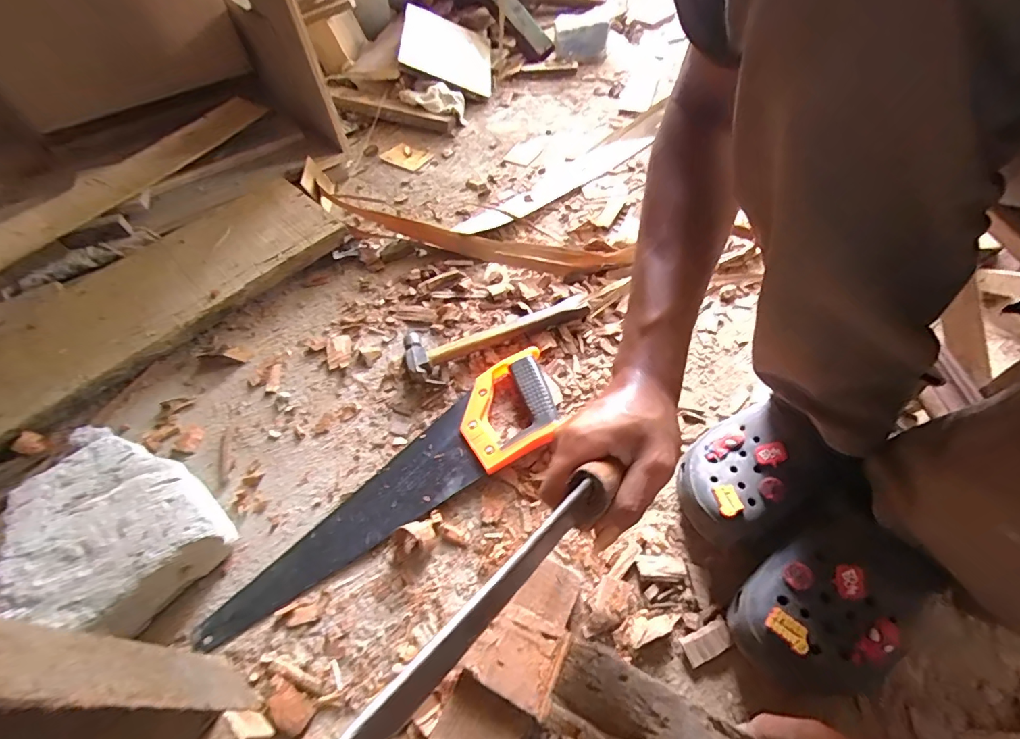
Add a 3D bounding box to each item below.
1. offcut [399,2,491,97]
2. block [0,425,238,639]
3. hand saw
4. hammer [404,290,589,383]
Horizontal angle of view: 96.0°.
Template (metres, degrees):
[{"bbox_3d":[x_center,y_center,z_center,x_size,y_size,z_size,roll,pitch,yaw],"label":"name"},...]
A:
[{"bbox_3d":[-0.146,-0.741,1.064,0.027,0.129,0.306,11,21,35],"label":"offcut"},{"bbox_3d":[-0.415,0.144,0.470,0.251,0.067,0.160,32,62,25],"label":"block"},{"bbox_3d":[-0.125,0.120,0.487,0.413,0.031,0.111,-30,57,-17],"label":"hand saw"},{"bbox_3d":[-0.024,-0.060,0.614,0.240,0.026,0.088,-26,56,-14],"label":"hammer"}]

